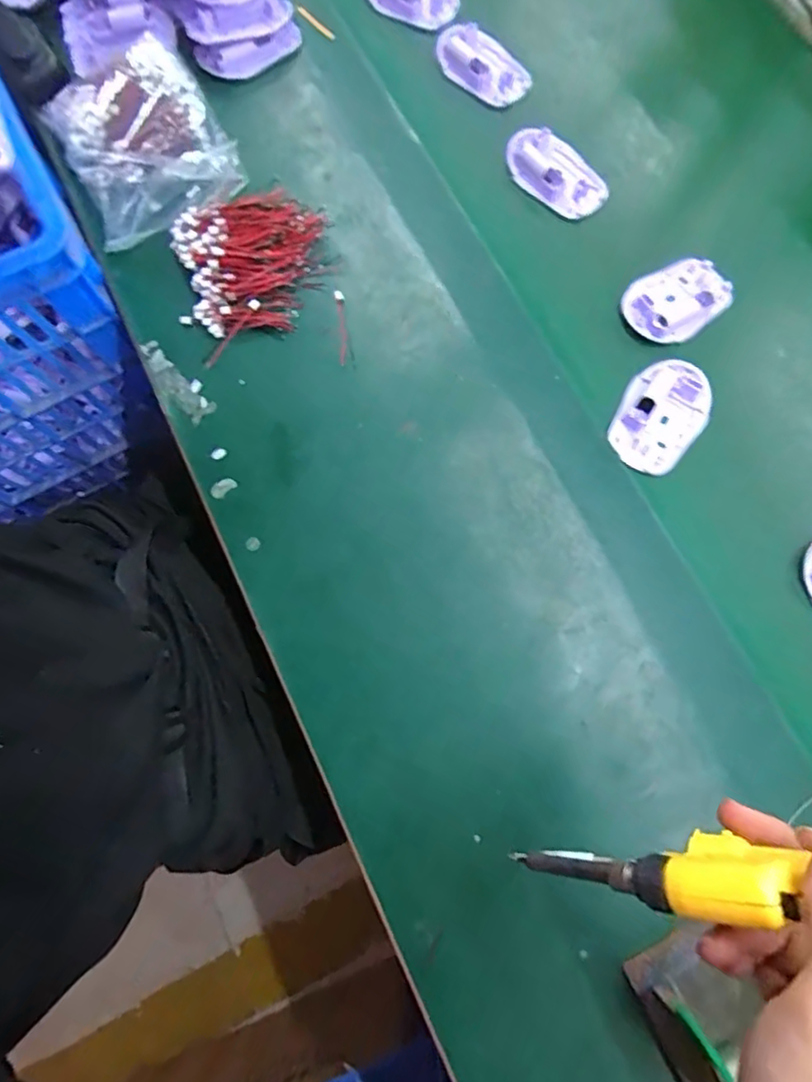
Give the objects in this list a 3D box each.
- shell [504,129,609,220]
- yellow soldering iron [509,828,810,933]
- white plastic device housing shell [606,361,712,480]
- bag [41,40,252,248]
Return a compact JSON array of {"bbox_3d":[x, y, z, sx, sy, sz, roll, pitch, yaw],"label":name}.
[{"bbox_3d":[0.135,-0.334,0.512,0.057,0.026,0.095,-41,80,-9],"label":"shell"},{"bbox_3d":[0.149,0.120,0.198,0.235,0.032,0.025,-11,73,29],"label":"yellow soldering iron"},{"bbox_3d":[0.203,-0.100,0.454,0.064,0.015,0.091,36,79,8],"label":"white plastic device housing shell"},{"bbox_3d":[-0.227,-0.344,0.494,0.135,0.048,0.163,-26,78,-6],"label":"bag"}]

